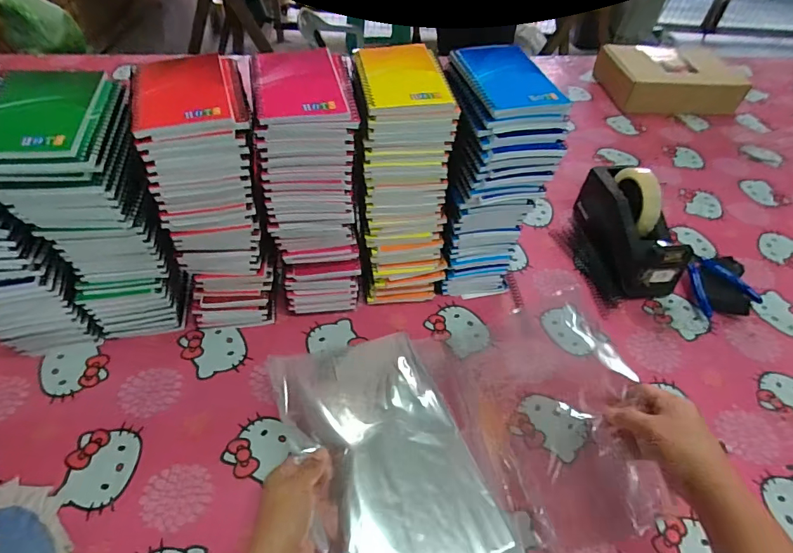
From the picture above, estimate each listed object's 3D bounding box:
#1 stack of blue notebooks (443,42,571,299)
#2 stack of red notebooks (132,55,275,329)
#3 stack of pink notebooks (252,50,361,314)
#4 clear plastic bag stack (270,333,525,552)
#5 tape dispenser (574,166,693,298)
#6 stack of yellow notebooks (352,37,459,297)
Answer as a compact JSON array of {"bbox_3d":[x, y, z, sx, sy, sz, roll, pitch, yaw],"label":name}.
[{"bbox_3d":[0.112,-0.113,0.555,0.101,0.287,0.134,-5,50,-8],"label":"stack of blue notebooks"},{"bbox_3d":[-0.209,-0.079,0.500,0.120,0.304,0.128,-11,51,-13],"label":"stack of red notebooks"},{"bbox_3d":[-0.097,-0.091,0.526,0.098,0.287,0.140,-4,50,-7],"label":"stack of pink notebooks"},{"bbox_3d":[-0.012,0.182,0.454,0.177,0.039,0.265,-14,52,-15],"label":"clear plastic bag stack"},{"bbox_3d":[0.349,-0.078,0.646,0.084,0.123,0.203,-3,49,-6],"label":"tape dispenser"},{"bbox_3d":[0.007,-0.108,0.544,0.102,0.291,0.136,-4,49,-7],"label":"stack of yellow notebooks"}]

